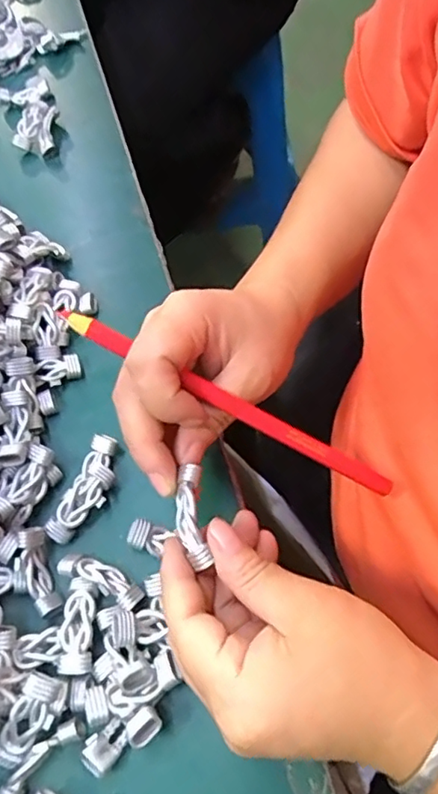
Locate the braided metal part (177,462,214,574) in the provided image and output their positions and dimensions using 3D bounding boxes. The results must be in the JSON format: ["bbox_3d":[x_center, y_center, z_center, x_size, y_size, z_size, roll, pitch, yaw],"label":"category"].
[{"bbox_3d":[-0.013,0.051,0.245,0.012,0.008,0.042,-4,76,-2],"label":"braided metal part"}]

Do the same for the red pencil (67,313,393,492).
[{"bbox_3d":[0.005,0.003,0.255,0.168,0.005,0.009,28,64,-5],"label":"red pencil"}]

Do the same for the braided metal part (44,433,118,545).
[{"bbox_3d":[-0.072,0.051,0.307,0.024,0.013,0.061,17,63,10],"label":"braided metal part"}]

